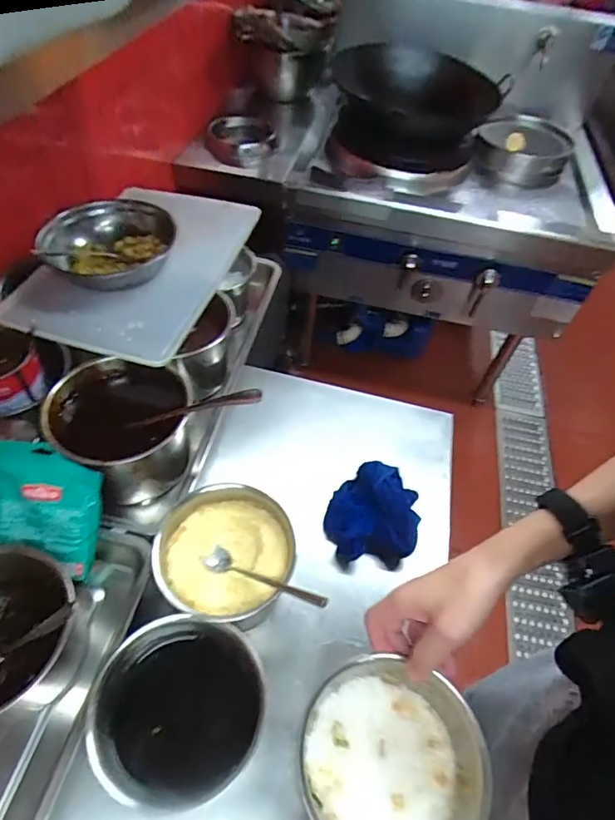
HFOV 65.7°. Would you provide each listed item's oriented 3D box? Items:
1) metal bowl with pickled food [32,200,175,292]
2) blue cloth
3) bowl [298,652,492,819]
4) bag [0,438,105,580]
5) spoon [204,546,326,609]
[{"bbox_3d":[-0.309,-0.267,0.743,0.173,0.069,0.161,3,52,-4],"label":"metal bowl with pickled food"},{"bbox_3d":[0.094,0.139,0.659,0.121,0.041,0.142,19,53,10],"label":"blue cloth"},{"bbox_3d":[0.072,0.305,0.417,0.147,0.077,0.145,3,52,-4],"label":"bowl"},{"bbox_3d":[-0.303,0.110,0.539,0.127,0.147,0.012,10,11,-6],"label":"bag"},{"bbox_3d":[-0.051,0.186,0.528,0.172,0.028,0.030,3,41,42],"label":"spoon"}]

